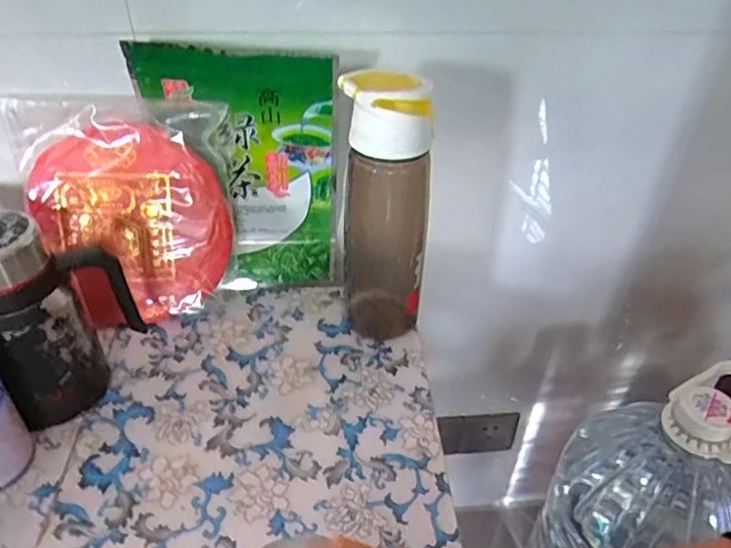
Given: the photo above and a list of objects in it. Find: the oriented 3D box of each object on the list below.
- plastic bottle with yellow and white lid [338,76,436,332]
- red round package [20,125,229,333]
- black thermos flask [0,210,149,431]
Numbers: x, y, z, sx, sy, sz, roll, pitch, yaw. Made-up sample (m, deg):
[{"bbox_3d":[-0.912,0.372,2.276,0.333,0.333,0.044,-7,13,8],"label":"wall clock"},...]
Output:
[{"bbox_3d":[0.017,-0.055,0.523,0.078,0.244,0.069,5,38,4],"label":"plastic bottle with yellow and white lid"},{"bbox_3d":[-0.211,-0.045,0.543,0.169,0.184,0.017,-21,19,2],"label":"red round package"},{"bbox_3d":[-0.249,0.031,0.469,0.072,0.166,0.111,30,46,31],"label":"black thermos flask"}]

